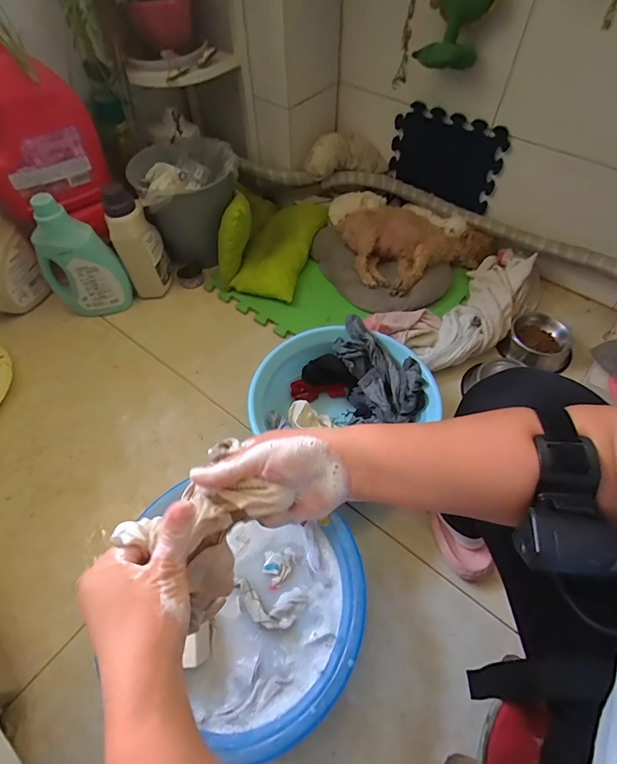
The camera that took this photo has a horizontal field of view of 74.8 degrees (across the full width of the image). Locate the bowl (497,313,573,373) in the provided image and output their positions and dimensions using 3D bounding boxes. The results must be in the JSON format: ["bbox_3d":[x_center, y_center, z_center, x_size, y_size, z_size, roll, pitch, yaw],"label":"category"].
[{"bbox_3d":[0.537,-0.092,0.938,0.144,0.049,0.151,0,56,0],"label":"bowl"}]

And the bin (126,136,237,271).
[{"bbox_3d":[-0.302,-0.462,1.072,0.252,0.244,0.251,-19,58,-13],"label":"bin"}]

